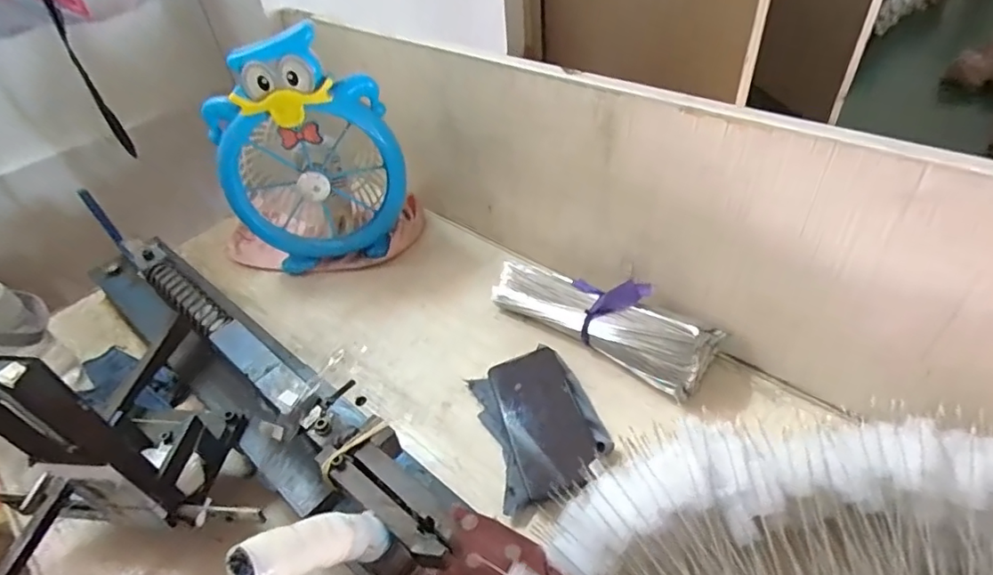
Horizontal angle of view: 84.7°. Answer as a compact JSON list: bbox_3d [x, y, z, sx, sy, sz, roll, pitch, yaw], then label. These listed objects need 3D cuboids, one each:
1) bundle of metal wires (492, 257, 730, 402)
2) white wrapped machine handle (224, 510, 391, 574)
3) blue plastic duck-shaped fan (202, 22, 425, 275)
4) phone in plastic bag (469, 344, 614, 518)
[{"bbox_3d":[0.117,0.029,0.621,0.258,0.071,0.084,30,55,32],"label":"bundle of metal wires"},{"bbox_3d":[-0.089,0.133,0.281,0.022,0.101,0.028,29,91,31],"label":"white wrapped machine handle"},{"bbox_3d":[-0.263,-0.178,0.726,0.242,0.306,0.190,-27,48,-19],"label":"blue plastic duck-shaped fan"},{"bbox_3d":[0.044,0.135,0.549,0.109,0.033,0.160,-15,45,-8],"label":"phone in plastic bag"}]

